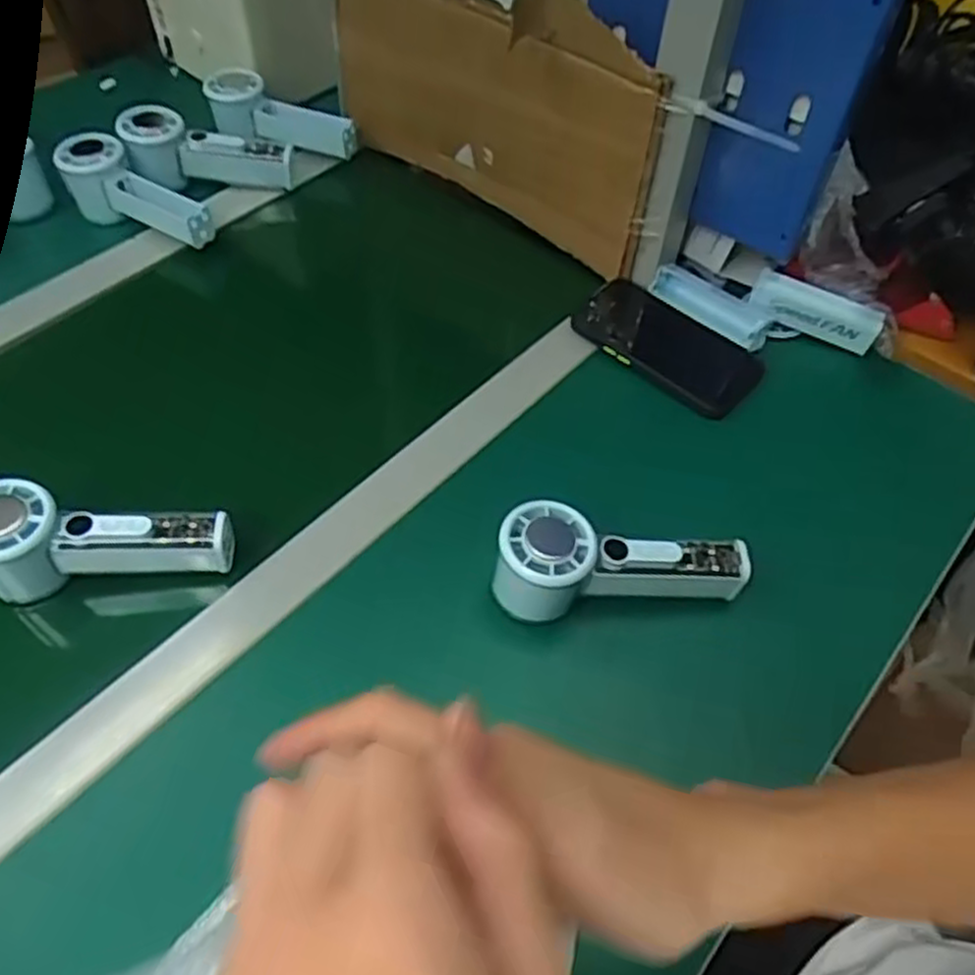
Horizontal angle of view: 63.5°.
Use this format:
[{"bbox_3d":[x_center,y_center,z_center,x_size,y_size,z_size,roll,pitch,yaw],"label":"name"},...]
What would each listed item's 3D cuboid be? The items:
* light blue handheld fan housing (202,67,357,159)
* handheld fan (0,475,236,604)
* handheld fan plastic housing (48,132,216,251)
[{"bbox_3d":[-0.201,-0.354,0.766,0.153,0.055,0.051,19,55,12],"label":"light blue handheld fan housing"},{"bbox_3d":[-0.238,0.037,0.486,0.148,0.066,0.052,3,53,1],"label":"handheld fan"},{"bbox_3d":[-0.309,-0.252,0.686,0.143,0.058,0.052,32,59,21],"label":"handheld fan plastic housing"}]

